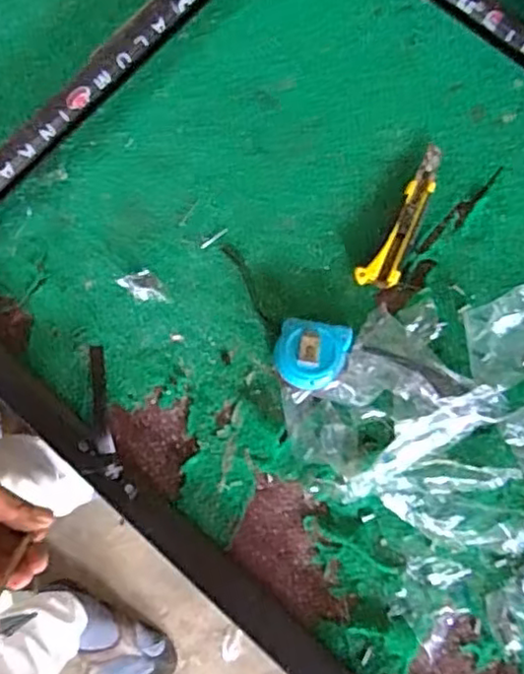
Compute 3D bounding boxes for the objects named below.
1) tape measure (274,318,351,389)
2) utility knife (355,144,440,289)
[{"bbox_3d":[0.048,0.018,0.643,0.068,0.036,0.068,12,77,4],"label":"tape measure"},{"bbox_3d":[0.151,-0.125,0.683,0.038,0.017,0.172,26,79,7],"label":"utility knife"}]

